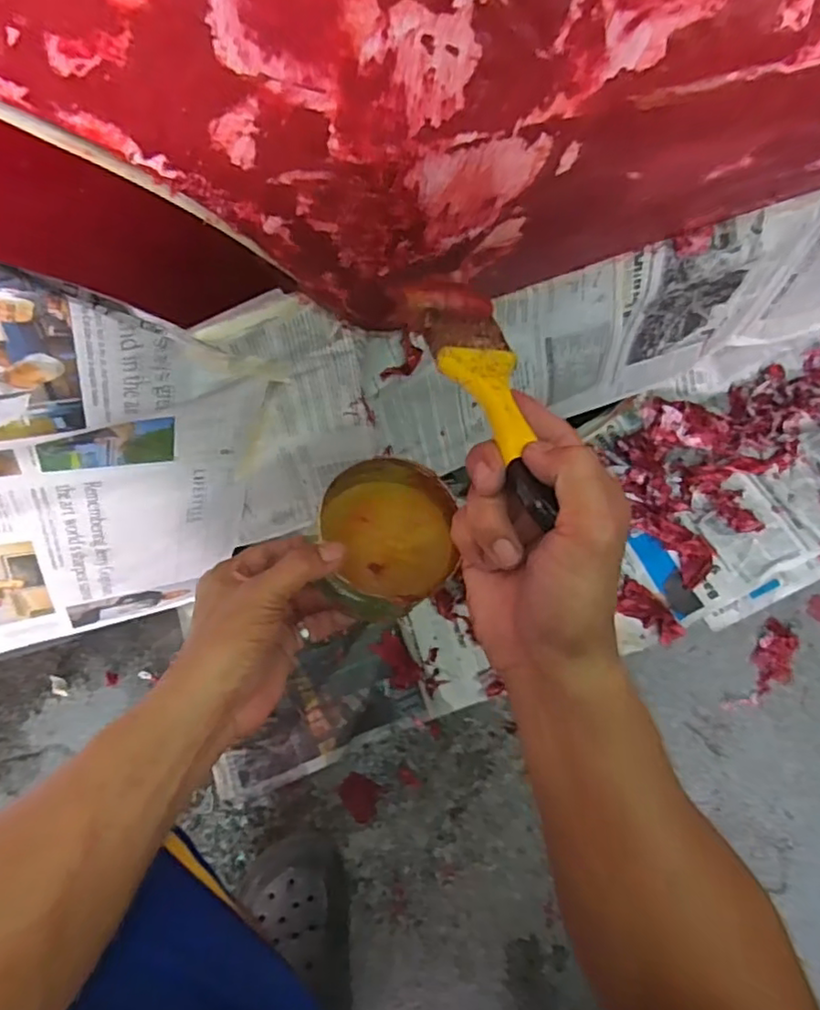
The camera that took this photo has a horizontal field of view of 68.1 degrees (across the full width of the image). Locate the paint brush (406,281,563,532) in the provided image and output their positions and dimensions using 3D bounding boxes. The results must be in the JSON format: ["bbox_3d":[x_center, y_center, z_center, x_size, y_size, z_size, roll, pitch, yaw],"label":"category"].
[{"bbox_3d":[0.041,-0.060,0.317,0.047,0.018,0.166,-13,55,-3],"label":"paint brush"}]

